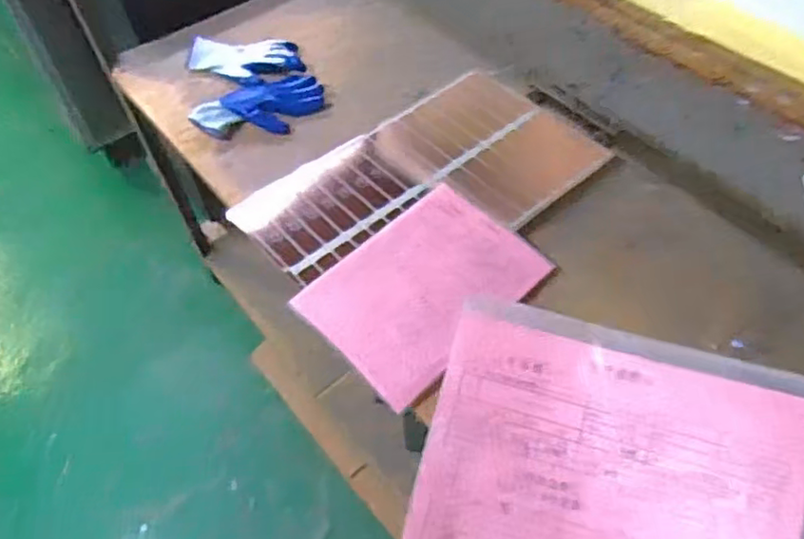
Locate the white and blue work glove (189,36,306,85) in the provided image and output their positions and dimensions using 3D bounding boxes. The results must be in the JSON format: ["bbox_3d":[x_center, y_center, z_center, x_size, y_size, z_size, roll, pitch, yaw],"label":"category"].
[{"bbox_3d":[-0.288,-0.378,1.133,0.223,0.048,0.093,4,55,3],"label":"white and blue work glove"}]

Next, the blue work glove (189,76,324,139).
[{"bbox_3d":[-0.245,-0.281,1.076,0.218,0.025,0.115,-16,56,-11],"label":"blue work glove"}]

